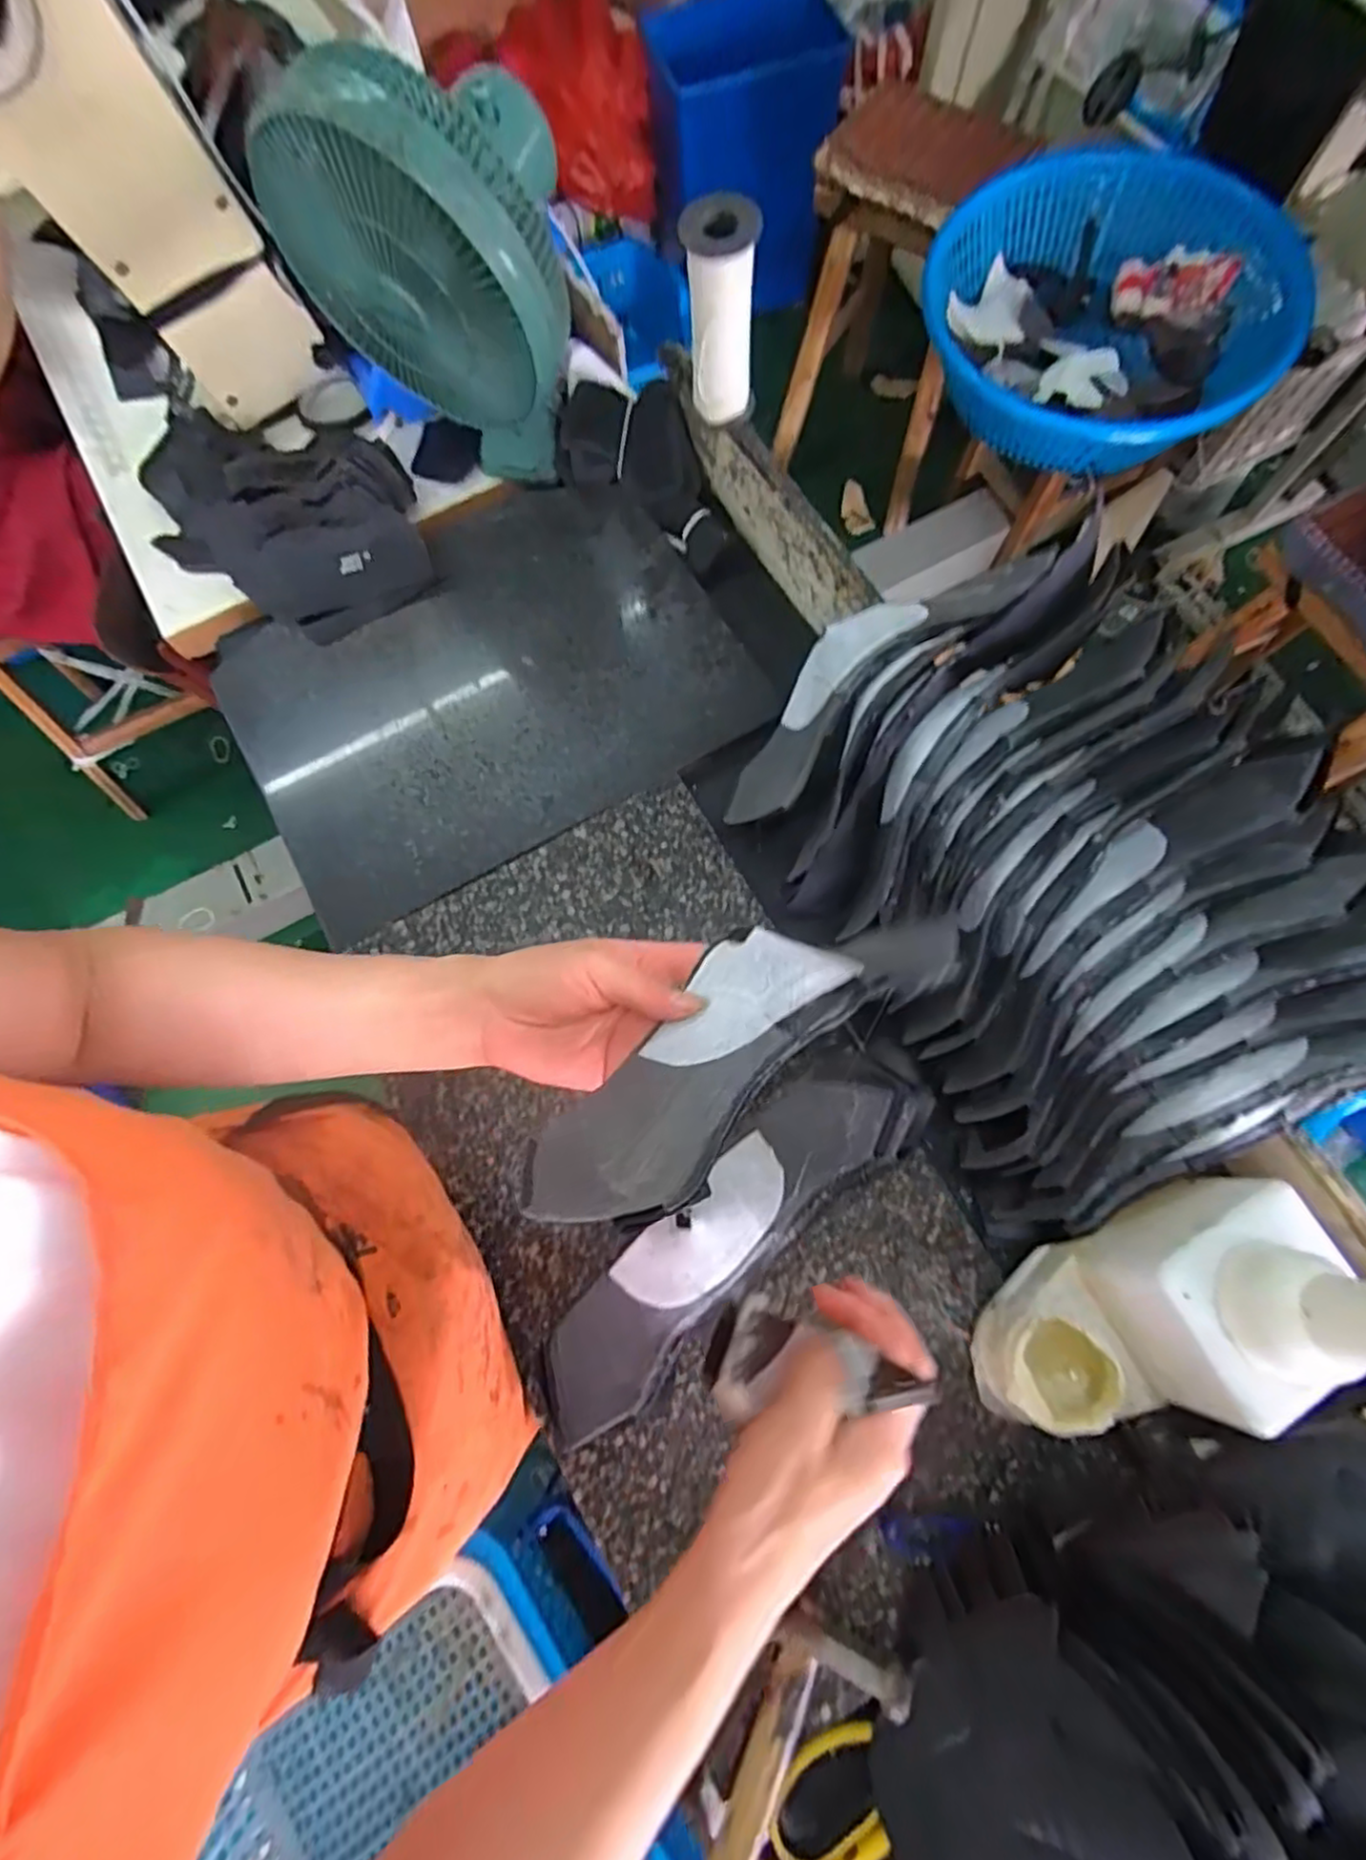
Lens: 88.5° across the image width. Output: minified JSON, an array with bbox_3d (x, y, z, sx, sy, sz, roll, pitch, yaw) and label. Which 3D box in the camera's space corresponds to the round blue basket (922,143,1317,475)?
[{"bbox_3d":[0.669,-0.966,1.100,0.508,0.134,0.540,0,74,1],"label":"round blue basket"}]

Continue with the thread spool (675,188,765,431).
[{"bbox_3d":[0.030,-0.494,0.575,0.057,0.143,0.048,-6,74,0],"label":"thread spool"}]

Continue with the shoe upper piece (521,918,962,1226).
[{"bbox_3d":[0.022,0.052,0.337,0.235,0.057,0.077,-31,75,-31],"label":"shoe upper piece"}]

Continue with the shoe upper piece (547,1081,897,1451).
[{"bbox_3d":[0.031,0.222,0.508,0.331,0.054,0.086,-43,78,-10],"label":"shoe upper piece"}]

